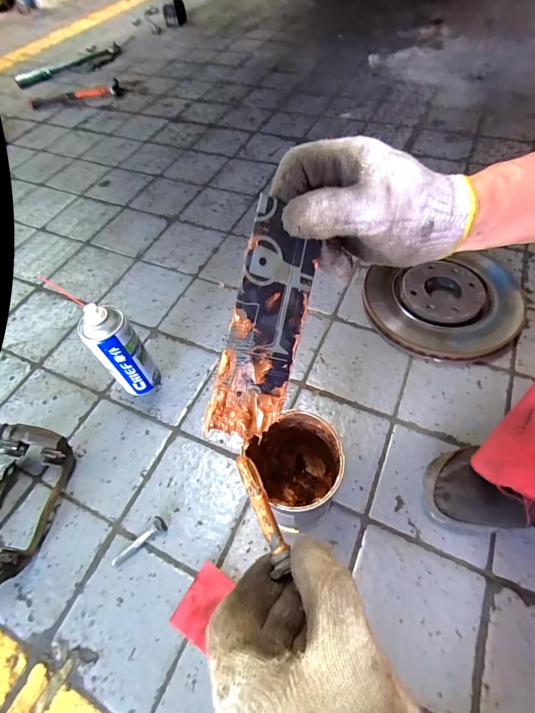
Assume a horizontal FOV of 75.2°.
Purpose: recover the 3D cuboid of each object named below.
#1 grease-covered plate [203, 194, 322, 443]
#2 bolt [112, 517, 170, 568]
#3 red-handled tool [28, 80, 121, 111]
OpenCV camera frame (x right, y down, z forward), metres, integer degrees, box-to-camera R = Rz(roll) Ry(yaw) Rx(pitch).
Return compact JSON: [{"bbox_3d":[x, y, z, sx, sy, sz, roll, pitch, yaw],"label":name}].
[{"bbox_3d":[-0.001,-0.022,0.244,0.053,0.005,0.157,13,93,-23],"label":"grease-covered plate"},{"bbox_3d":[-0.175,0.246,0.466,0.080,0.014,0.020,-31,60,-15],"label":"bolt"},{"bbox_3d":[-0.715,-0.977,1.302,0.334,0.023,0.098,-14,57,-5],"label":"red-handled tool"}]

